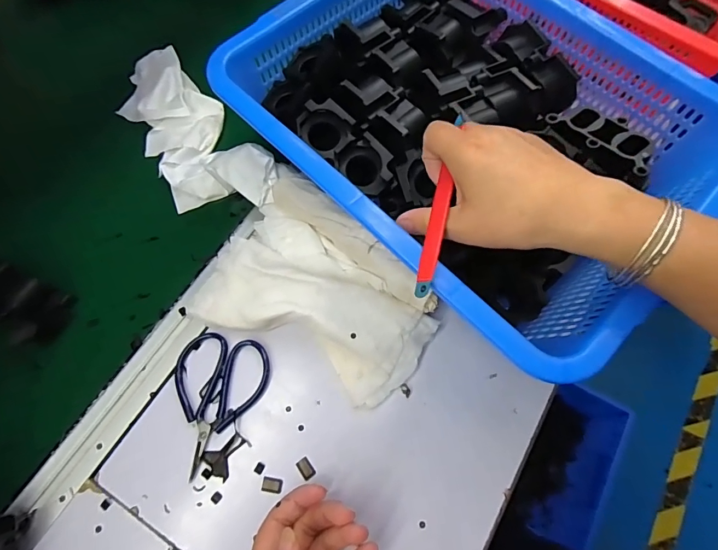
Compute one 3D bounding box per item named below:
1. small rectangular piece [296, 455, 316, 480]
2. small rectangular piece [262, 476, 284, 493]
[{"bbox_3d":[-0.045,0.162,0.342,0.011,0.004,0.016,-33,72,-12],"label":"small rectangular piece"},{"bbox_3d":[-0.072,0.174,0.338,0.017,0.004,0.011,9,68,4],"label":"small rectangular piece"}]

